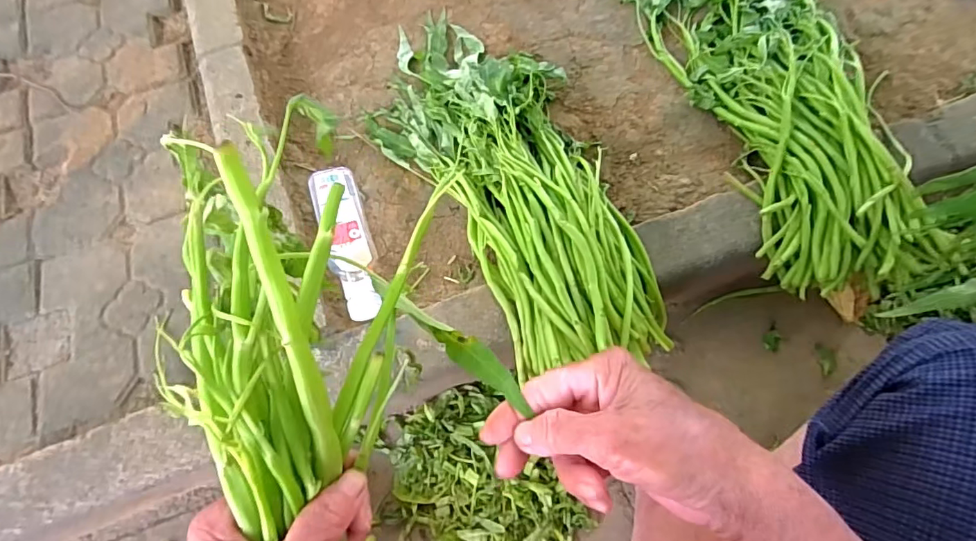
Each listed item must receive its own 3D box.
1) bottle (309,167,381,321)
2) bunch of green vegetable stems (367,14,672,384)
[{"bbox_3d":[-0.182,-0.035,0.657,0.056,0.063,0.203,-14,67,-3],"label":"bottle"},{"bbox_3d":[0.009,-0.147,0.678,0.270,0.097,0.610,-21,67,-6],"label":"bunch of green vegetable stems"}]

